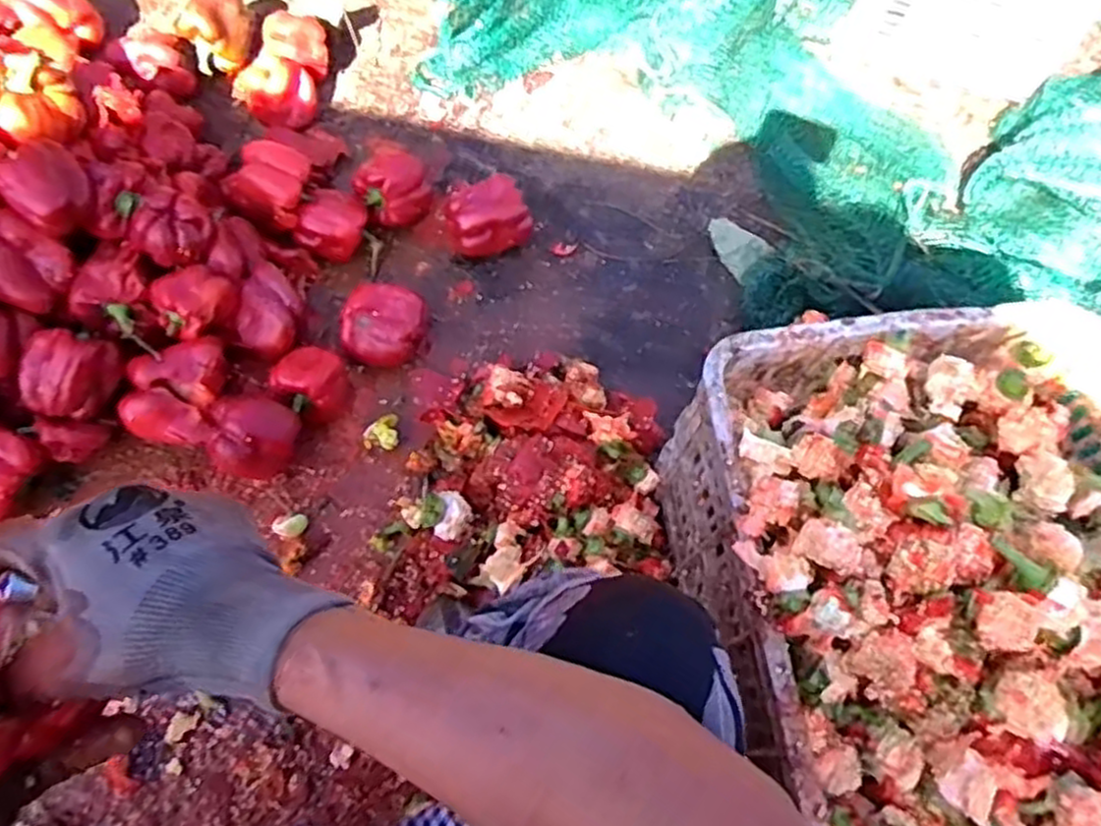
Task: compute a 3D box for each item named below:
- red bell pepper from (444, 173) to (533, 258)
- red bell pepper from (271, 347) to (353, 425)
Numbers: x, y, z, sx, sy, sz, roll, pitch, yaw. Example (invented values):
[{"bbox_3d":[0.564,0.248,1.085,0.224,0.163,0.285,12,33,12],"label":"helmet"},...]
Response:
[{"bbox_3d":[-0.068,-0.211,0.842,0.088,0.071,0.062,-22,68,-13],"label":"red bell pepper"},{"bbox_3d":[-0.219,-0.026,0.714,0.057,0.064,0.060,1,65,-3],"label":"red bell pepper"}]

